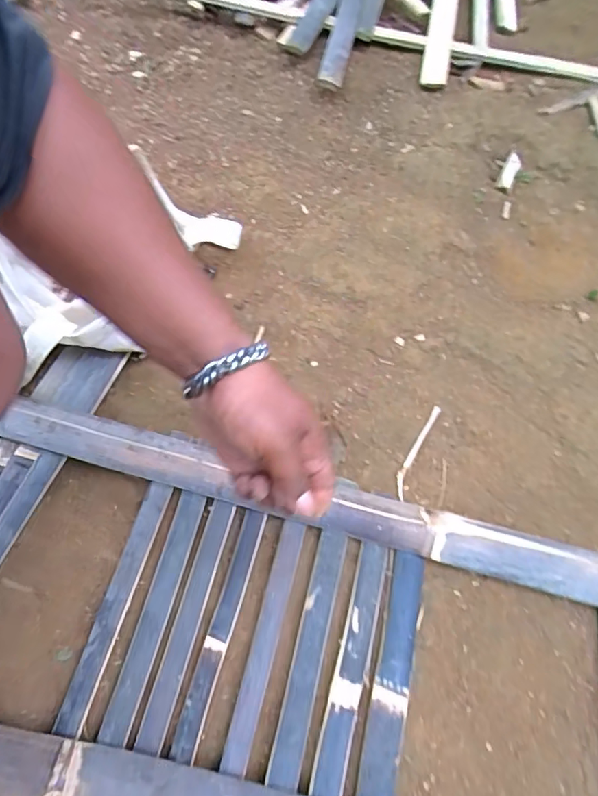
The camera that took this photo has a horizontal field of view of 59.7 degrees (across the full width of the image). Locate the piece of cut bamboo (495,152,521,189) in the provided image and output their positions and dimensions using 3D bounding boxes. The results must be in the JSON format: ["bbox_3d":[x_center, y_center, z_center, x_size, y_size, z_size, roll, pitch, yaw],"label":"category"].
[{"bbox_3d":[0.326,-0.352,0.809,0.024,0.004,0.065,31,78,-10],"label":"piece of cut bamboo"}]

